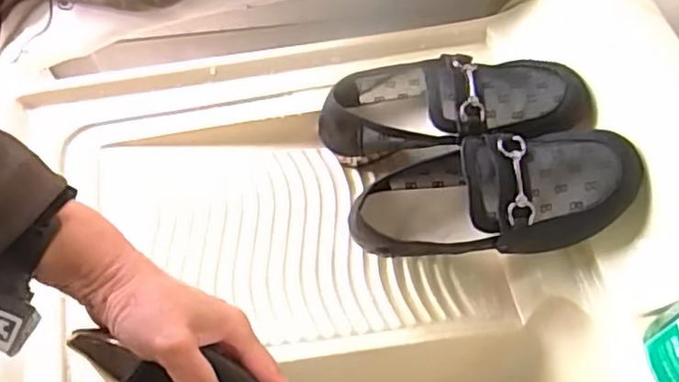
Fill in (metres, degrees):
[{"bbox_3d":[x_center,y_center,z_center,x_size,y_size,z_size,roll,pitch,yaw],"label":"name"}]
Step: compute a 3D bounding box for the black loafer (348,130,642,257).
[{"bbox_3d":[0.122,0.003,0.514,0.216,0.073,0.078,-11,59,15],"label":"black loafer"}]

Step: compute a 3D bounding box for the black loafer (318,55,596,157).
[{"bbox_3d":[0.100,-0.076,0.570,0.225,0.065,0.090,-3,59,12],"label":"black loafer"}]

